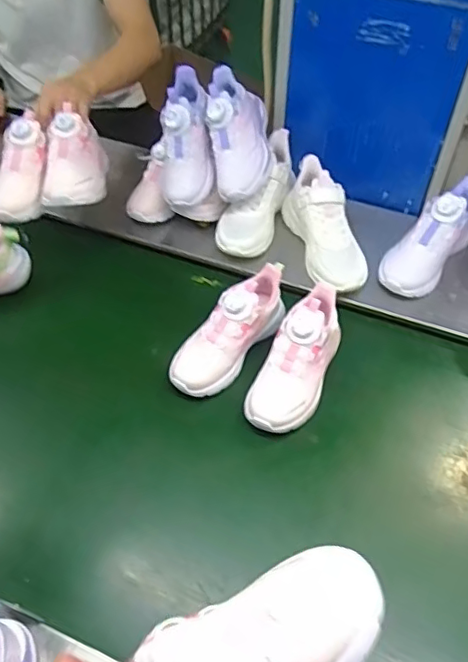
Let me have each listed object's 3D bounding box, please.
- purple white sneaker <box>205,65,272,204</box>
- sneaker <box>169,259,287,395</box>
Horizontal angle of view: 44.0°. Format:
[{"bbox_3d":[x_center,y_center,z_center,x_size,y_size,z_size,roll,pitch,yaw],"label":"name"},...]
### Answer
[{"bbox_3d":[0.009,-0.308,0.916,0.096,0.075,0.208,-6,89,-1],"label":"purple white sneaker"},{"bbox_3d":[-0.003,-0.002,0.818,0.071,0.092,0.226,35,75,25],"label":"sneaker"}]

